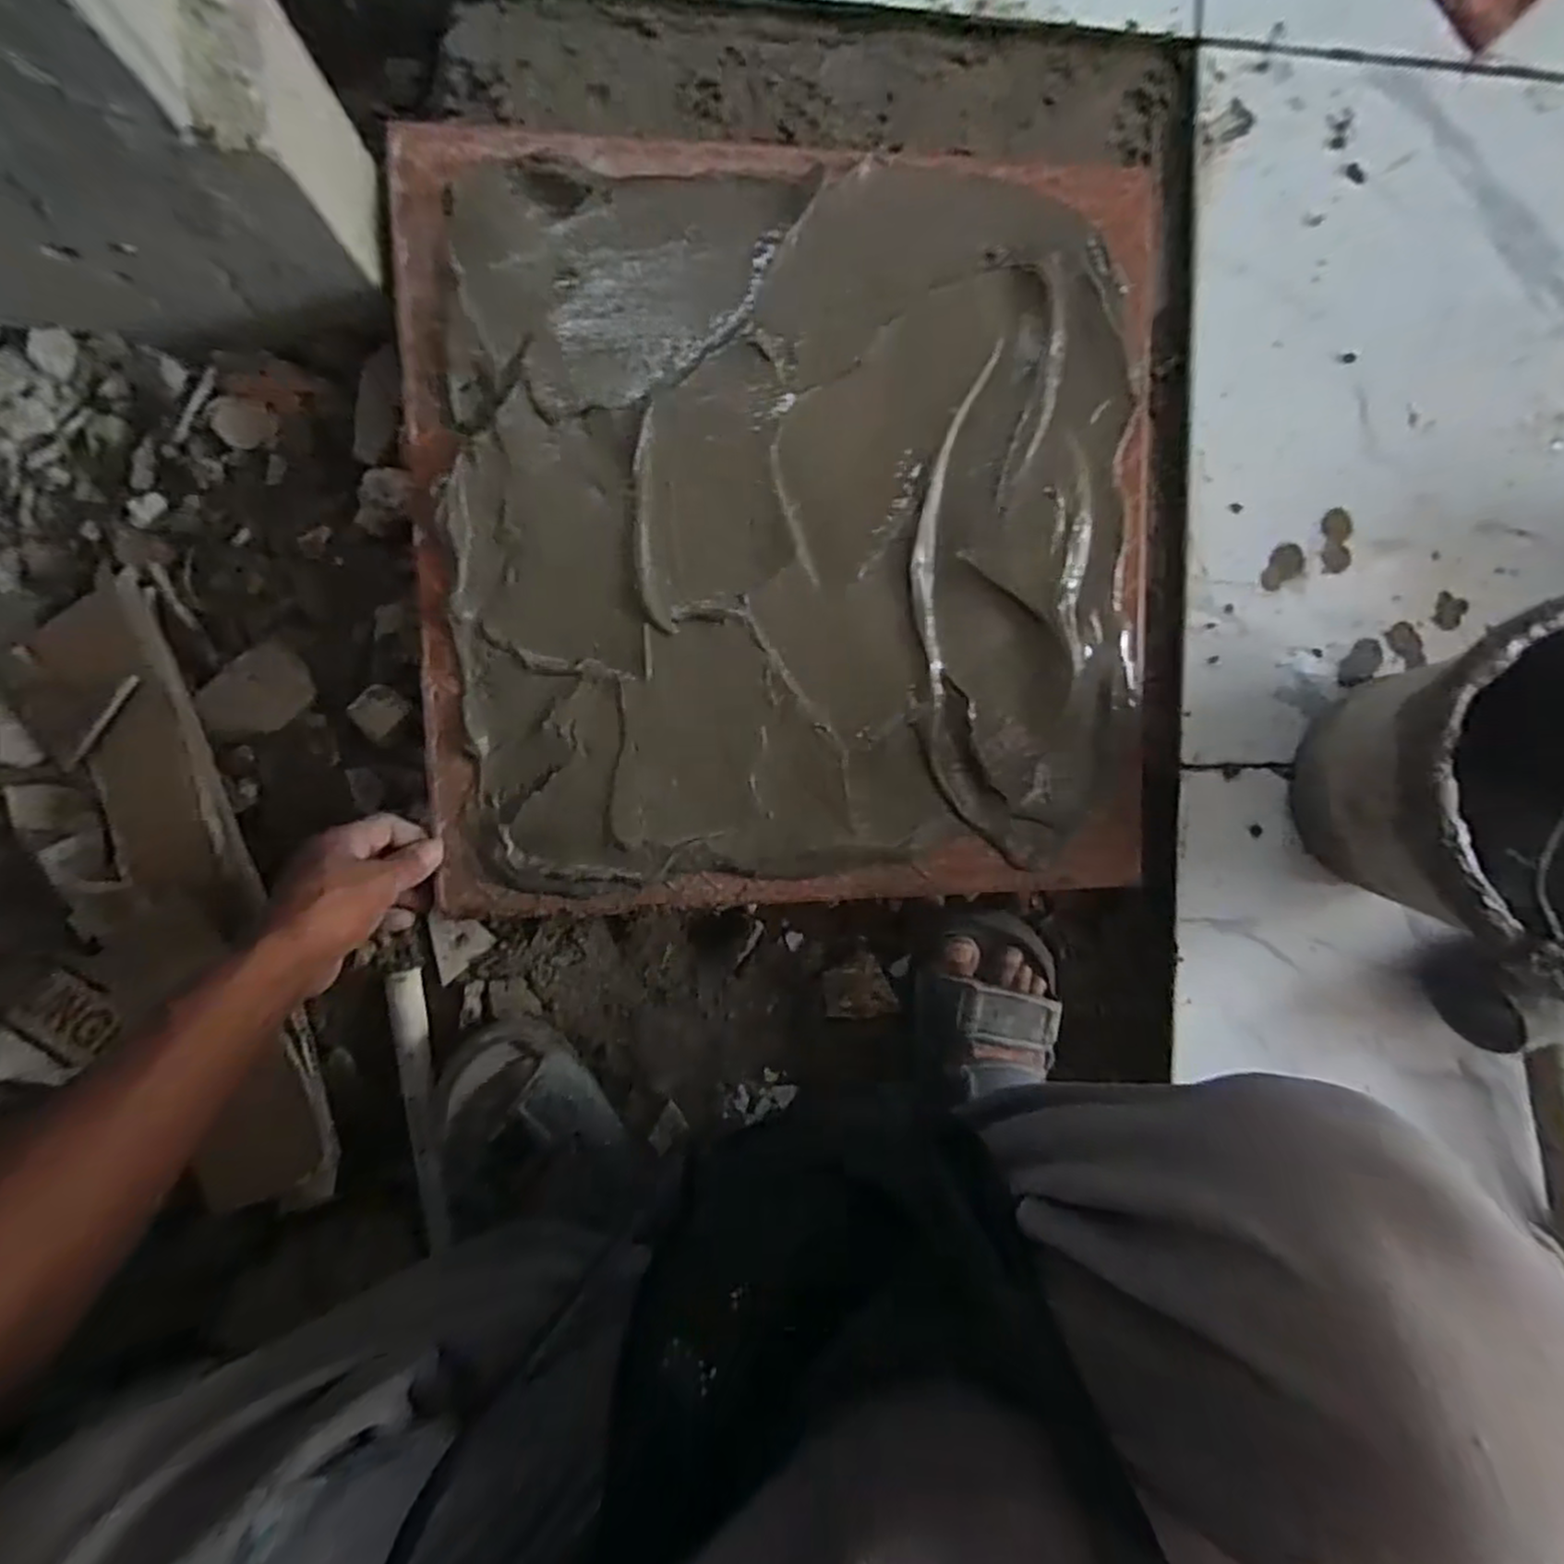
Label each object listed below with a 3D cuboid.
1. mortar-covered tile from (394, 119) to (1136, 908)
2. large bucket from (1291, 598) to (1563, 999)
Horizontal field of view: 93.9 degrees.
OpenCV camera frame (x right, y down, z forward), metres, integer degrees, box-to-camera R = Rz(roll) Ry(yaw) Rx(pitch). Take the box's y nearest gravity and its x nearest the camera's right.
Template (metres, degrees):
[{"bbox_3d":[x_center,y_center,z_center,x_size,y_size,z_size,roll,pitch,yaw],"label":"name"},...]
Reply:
[{"bbox_3d":[0.014,-0.162,0.489,0.489,0.017,0.486,-2,94,-6],"label":"mortar-covered tile"},{"bbox_3d":[0.460,0.009,0.477,0.213,0.164,0.223,0,94,-6],"label":"large bucket"}]

